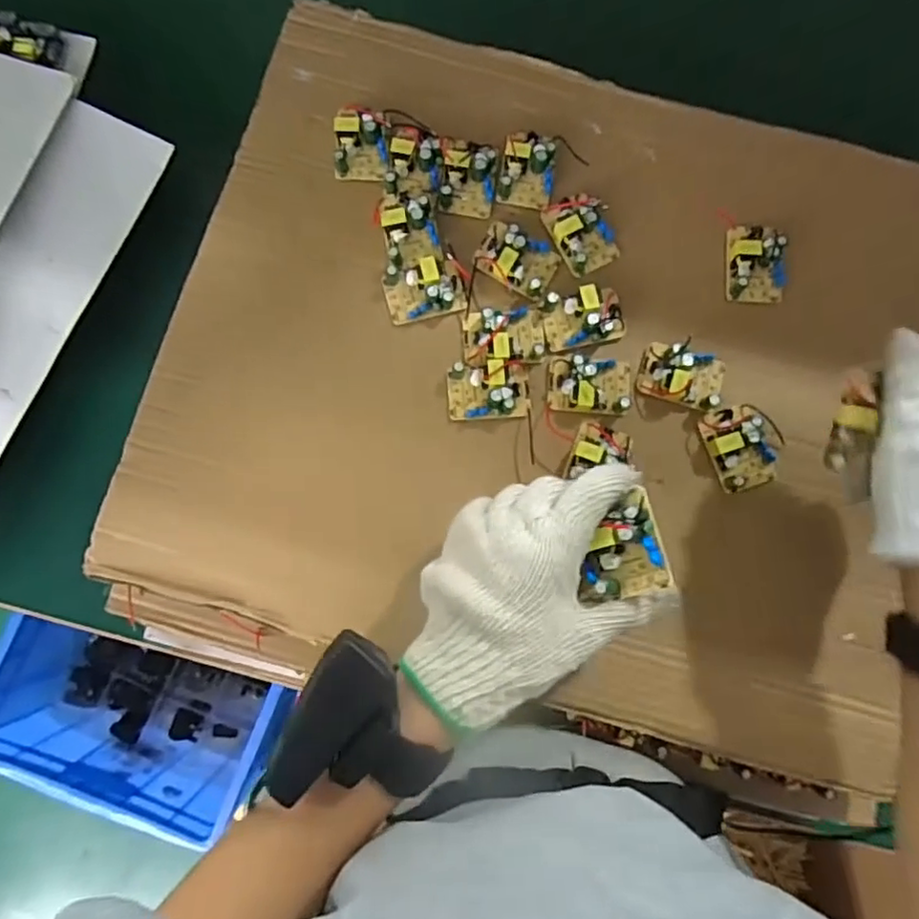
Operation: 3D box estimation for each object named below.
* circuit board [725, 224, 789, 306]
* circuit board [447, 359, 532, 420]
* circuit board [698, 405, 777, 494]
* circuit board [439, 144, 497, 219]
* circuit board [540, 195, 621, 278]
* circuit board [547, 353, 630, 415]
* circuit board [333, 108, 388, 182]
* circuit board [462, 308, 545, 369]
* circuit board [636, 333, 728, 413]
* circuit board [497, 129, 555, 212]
[{"bbox_3d":[0.195,-0.130,0.404,0.034,0.016,0.051,2,82,-3],"label":"circuit board"},{"bbox_3d":[0.019,-0.044,0.388,0.051,0.014,0.035,-4,83,-3],"label":"circuit board"},{"bbox_3d":[0.177,-0.007,0.386,0.036,0.015,0.052,-18,84,-5],"label":"circuit board"},{"bbox_3d":[0.006,-0.187,0.406,0.034,0.015,0.044,7,82,-2],"label":"circuit board"},{"bbox_3d":[0.082,-0.154,0.411,0.037,0.012,0.051,-26,85,-6],"label":"circuit board"},{"bbox_3d":[0.085,-0.048,0.396,0.053,0.014,0.035,7,82,-2],"label":"circuit board"},{"bbox_3d":[-0.066,-0.208,0.406,0.033,0.017,0.040,-1,83,-3],"label":"circuit board"},{"bbox_3d":[0.029,-0.080,0.394,0.052,0.012,0.036,-9,83,-4],"label":"circuit board"},{"bbox_3d":[0.143,-0.054,0.391,0.051,0.018,0.036,17,82,-1],"label":"circuit board"},{"bbox_3d":[0.046,-0.199,0.415,0.037,0.015,0.052,8,82,-2],"label":"circuit board"}]

